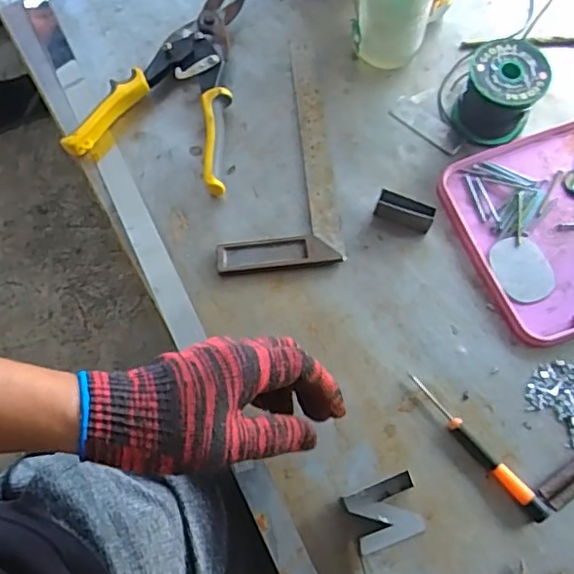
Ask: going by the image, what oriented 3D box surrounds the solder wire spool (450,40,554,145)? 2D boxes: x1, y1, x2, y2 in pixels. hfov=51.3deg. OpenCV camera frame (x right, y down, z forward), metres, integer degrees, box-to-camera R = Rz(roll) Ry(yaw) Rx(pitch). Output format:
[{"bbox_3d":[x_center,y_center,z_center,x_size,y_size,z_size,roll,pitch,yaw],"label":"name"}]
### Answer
[{"bbox_3d":[0.197,-0.179,0.556,0.067,0.069,0.070,23,71,9],"label":"solder wire spool"}]

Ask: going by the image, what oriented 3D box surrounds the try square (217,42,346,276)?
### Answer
[{"bbox_3d":[-0.016,-0.130,0.571,0.111,0.011,0.244,-6,70,-2],"label":"try square"}]

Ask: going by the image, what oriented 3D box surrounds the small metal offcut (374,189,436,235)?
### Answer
[{"bbox_3d":[0.106,-0.066,0.537,0.050,0.030,0.016,25,72,9],"label":"small metal offcut"}]

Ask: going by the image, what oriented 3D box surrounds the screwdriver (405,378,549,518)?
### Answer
[{"bbox_3d":[0.149,0.125,0.472,0.012,0.013,0.141,-38,74,-13],"label":"screwdriver"}]

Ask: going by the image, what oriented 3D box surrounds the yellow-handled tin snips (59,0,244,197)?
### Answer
[{"bbox_3d":[-0.101,-0.209,0.592,0.151,0.028,0.223,16,71,6],"label":"yellow-handled tin snips"}]

